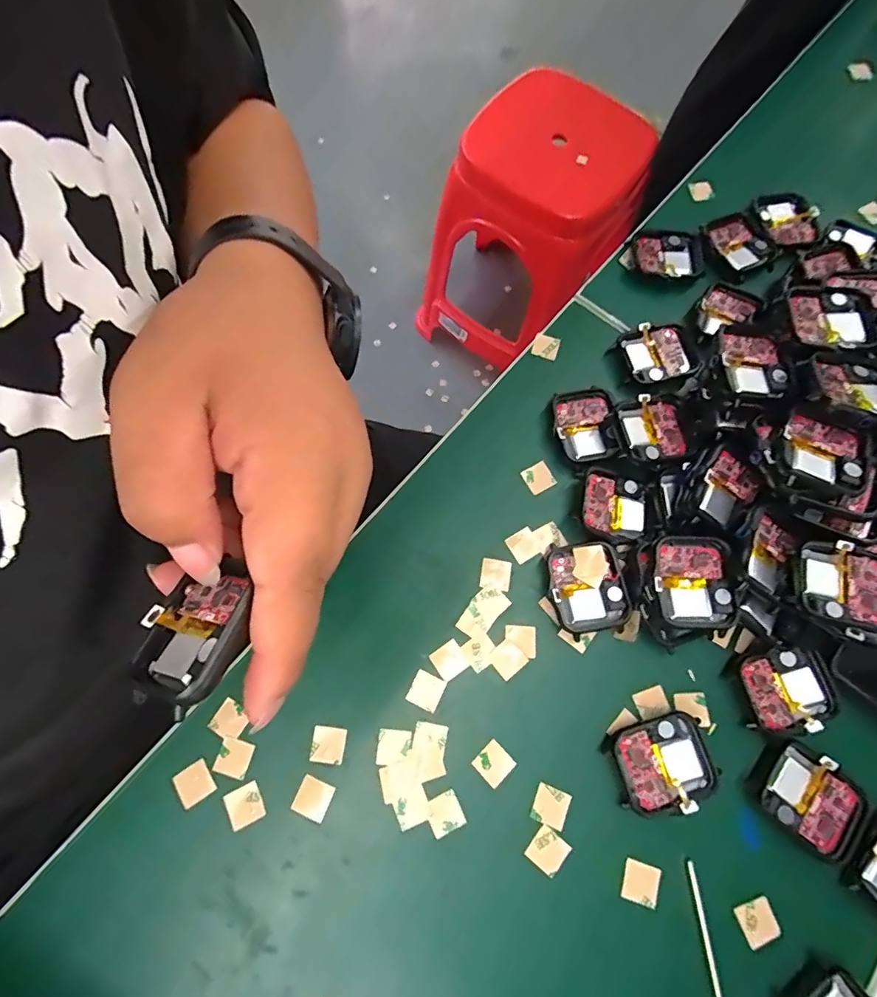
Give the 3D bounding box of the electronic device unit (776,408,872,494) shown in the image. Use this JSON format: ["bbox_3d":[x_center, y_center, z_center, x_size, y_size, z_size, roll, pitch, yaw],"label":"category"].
[{"bbox_3d":[0.178,-0.021,0.229,0.039,0.014,0.037,25,73,5],"label":"electronic device unit"}]

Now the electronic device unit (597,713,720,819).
[{"bbox_3d":[0.103,0.121,0.225,0.046,0.010,0.037,-14,73,-4],"label":"electronic device unit"}]

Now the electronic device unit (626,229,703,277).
[{"bbox_3d":[0.146,-0.155,0.312,0.045,0.007,0.032,3,72,1],"label":"electronic device unit"}]

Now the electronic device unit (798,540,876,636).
[{"bbox_3d":[0.191,0.040,0.226,0.043,0.008,0.040,16,73,5],"label":"electronic device unit"}]

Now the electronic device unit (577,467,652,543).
[{"bbox_3d":[0.094,0.005,0.259,0.038,0.009,0.036,13,73,4],"label":"electronic device unit"}]

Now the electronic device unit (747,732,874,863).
[{"bbox_3d":[0.168,0.135,0.220,0.047,0.006,0.035,40,76,11],"label":"electronic device unit"}]

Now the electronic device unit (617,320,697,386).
[{"bbox_3d":[0.131,-0.086,0.290,0.041,0.008,0.035,-13,73,-4],"label":"electronic device unit"}]

